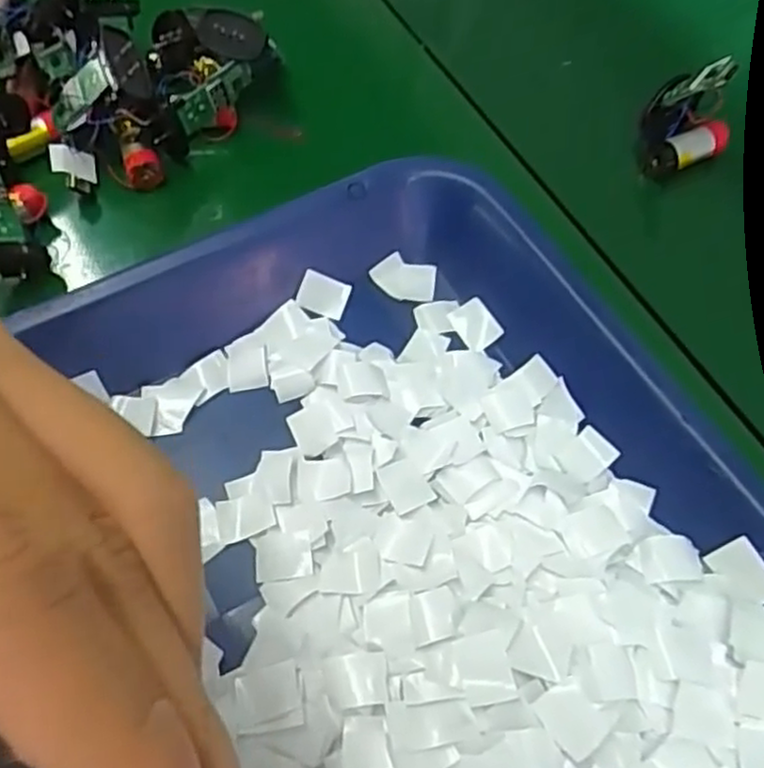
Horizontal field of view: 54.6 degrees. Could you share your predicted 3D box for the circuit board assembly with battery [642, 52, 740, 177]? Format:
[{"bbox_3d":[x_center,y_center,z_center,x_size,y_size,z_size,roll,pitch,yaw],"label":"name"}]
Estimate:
[{"bbox_3d":[0.144,-0.126,0.348,0.036,0.017,0.063,11,61,9],"label":"circuit board assembly with battery"}]

